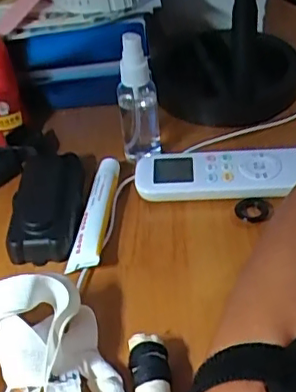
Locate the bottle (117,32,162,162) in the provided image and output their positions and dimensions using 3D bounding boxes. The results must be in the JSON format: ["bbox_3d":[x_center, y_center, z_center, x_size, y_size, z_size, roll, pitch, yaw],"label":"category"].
[{"bbox_3d":[-0.009,-0.083,0.482,0.033,0.111,0.026,-4,41,1],"label":"bottle"}]

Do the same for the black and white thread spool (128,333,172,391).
[{"bbox_3d":[0.002,0.107,0.331,0.022,0.016,0.053,-6,41,0],"label":"black and white thread spool"}]

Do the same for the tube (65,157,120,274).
[{"bbox_3d":[-0.043,0.012,0.448,0.025,0.025,0.107,1,42,7],"label":"tube"}]

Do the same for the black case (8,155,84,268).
[{"bbox_3d":[-0.080,0.006,0.450,0.050,0.020,0.106,-3,42,2],"label":"black case"}]

